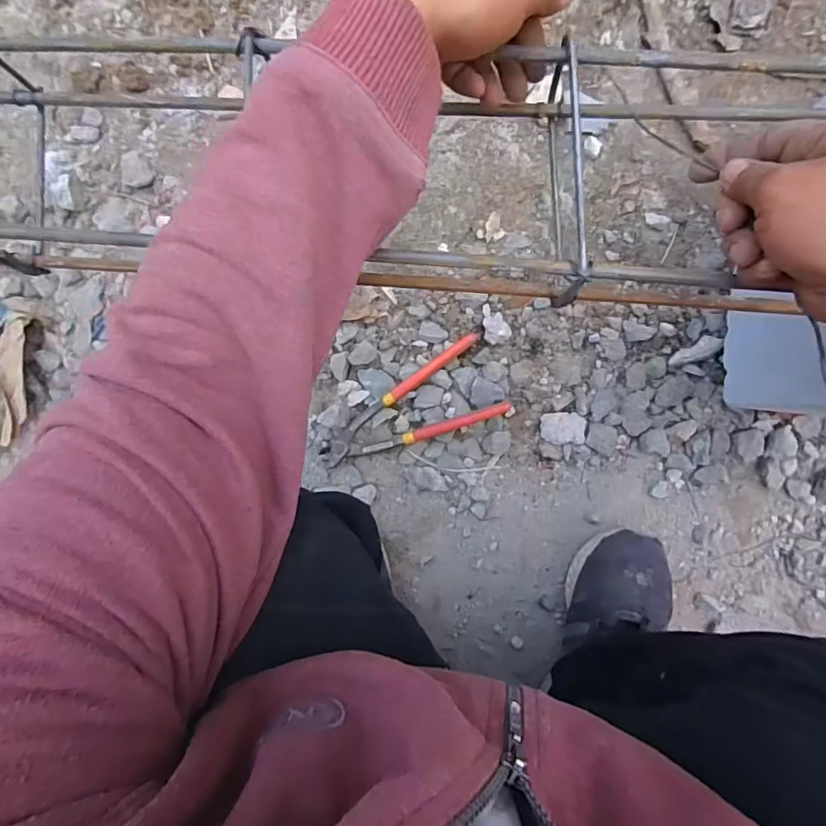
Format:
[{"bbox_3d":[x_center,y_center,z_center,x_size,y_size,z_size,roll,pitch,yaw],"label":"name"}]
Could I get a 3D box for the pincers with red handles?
[{"bbox_3d":[-0.008,0.002,0.556,0.213,0.022,0.088,-27,90,8],"label":"pincers with red handles"}]

